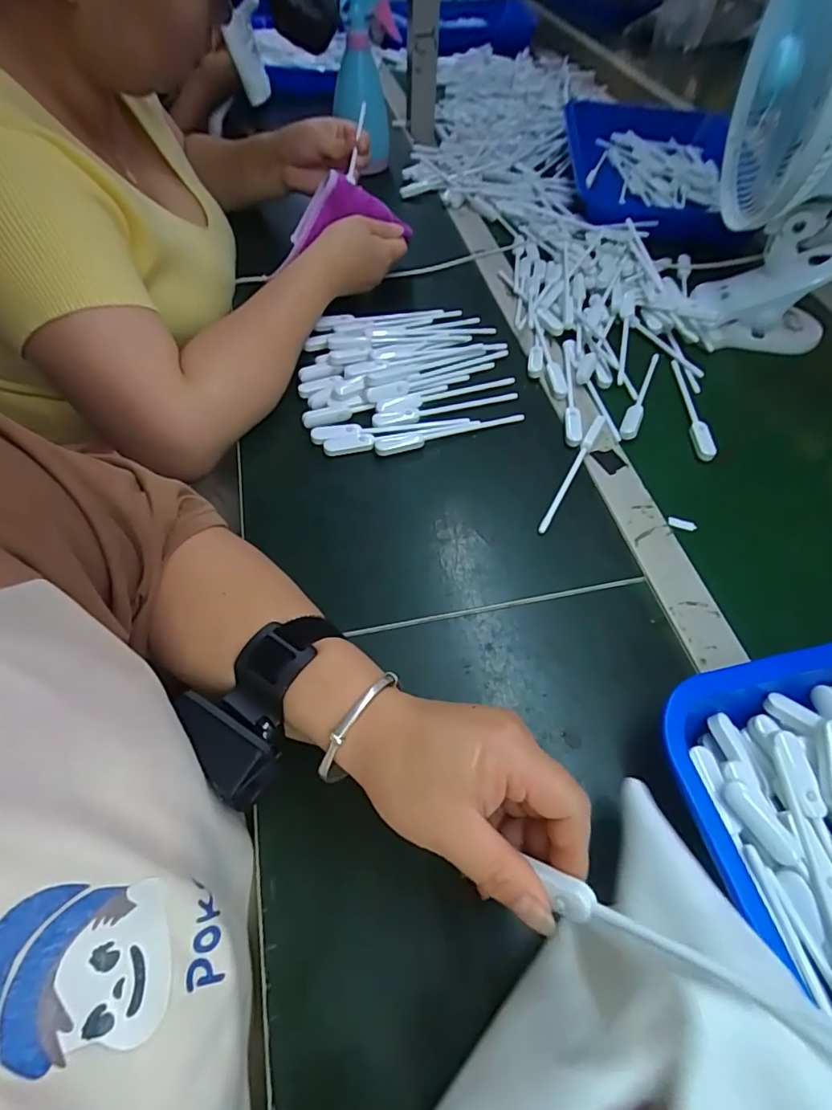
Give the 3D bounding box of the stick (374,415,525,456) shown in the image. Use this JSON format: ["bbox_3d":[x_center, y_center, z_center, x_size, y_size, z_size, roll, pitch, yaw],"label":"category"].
[{"bbox_3d":[0.033,-0.108,0.462,0.141,0.008,0.015,-14,58,-10],"label":"stick"}]

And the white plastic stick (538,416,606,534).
[{"bbox_3d":[0.133,-0.072,0.440,0.009,0.014,0.137,26,60,15],"label":"white plastic stick"}]

